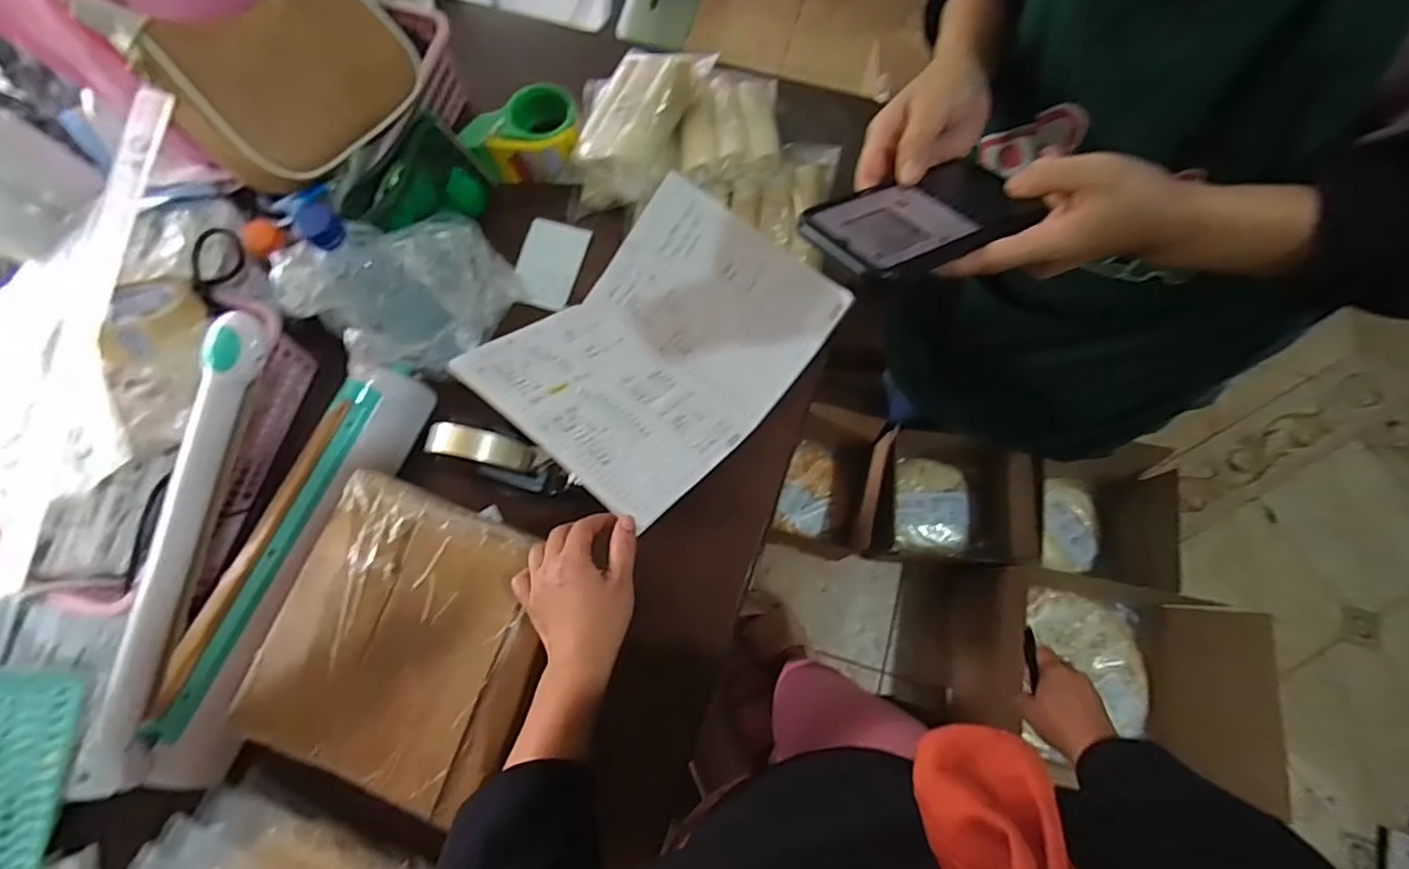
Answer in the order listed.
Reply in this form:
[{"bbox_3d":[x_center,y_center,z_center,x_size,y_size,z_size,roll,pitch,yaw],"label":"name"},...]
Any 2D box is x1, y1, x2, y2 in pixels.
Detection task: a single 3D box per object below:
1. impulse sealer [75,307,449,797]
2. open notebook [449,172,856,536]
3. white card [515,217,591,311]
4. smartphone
[{"bbox_3d":[-0.386,0.099,0.493,0.070,0.203,0.394,22,75,8],"label":"impulse sealer"},{"bbox_3d":[-0.041,-0.095,0.602,0.242,0.095,0.314,39,78,12],"label":"open notebook"},{"bbox_3d":[-0.181,-0.198,0.689,0.072,0.009,0.109,15,76,4],"label":"white card"},{"bbox_3d":[0.139,-0.142,0.387,0.140,0.012,0.080,-21,58,-12],"label":"smartphone"}]

